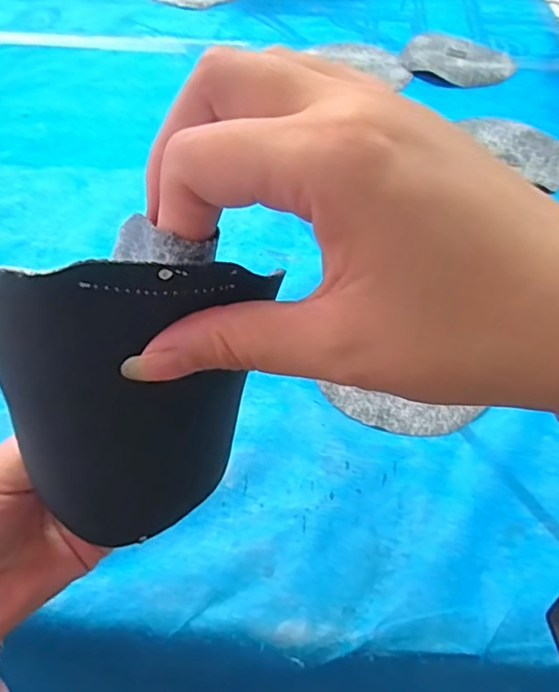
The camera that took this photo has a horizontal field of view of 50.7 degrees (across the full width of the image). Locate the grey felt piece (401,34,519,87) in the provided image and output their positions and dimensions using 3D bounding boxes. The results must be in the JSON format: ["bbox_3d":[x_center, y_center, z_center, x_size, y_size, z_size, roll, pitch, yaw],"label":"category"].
[{"bbox_3d":[0.227,-0.366,0.753,0.138,0.010,0.125,30,55,21],"label":"grey felt piece"}]

